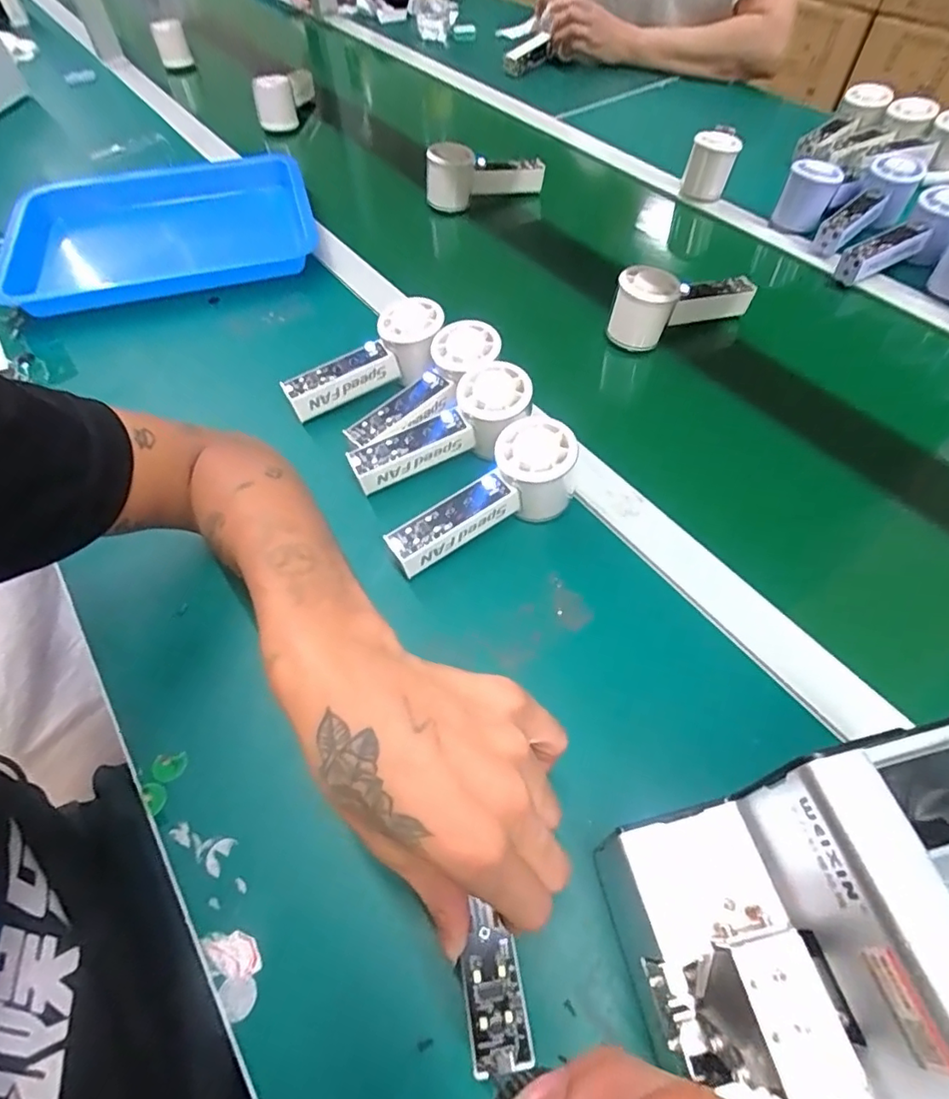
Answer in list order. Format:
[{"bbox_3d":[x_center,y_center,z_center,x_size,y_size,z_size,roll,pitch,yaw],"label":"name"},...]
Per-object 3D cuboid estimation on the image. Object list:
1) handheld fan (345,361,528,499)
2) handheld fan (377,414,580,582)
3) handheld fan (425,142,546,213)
[{"bbox_3d":[-0.022,-0.088,0.445,0.148,0.056,0.063,-29,59,1],"label":"handheld fan"},{"bbox_3d":[0.010,-0.031,0.400,0.147,0.064,0.053,-35,63,-21],"label":"handheld fan"},{"bbox_3d":[0.014,-0.461,0.706,0.145,0.075,0.044,-12,57,-7],"label":"handheld fan"}]

